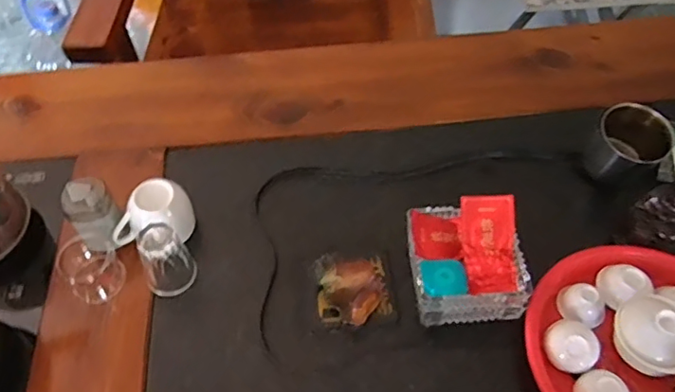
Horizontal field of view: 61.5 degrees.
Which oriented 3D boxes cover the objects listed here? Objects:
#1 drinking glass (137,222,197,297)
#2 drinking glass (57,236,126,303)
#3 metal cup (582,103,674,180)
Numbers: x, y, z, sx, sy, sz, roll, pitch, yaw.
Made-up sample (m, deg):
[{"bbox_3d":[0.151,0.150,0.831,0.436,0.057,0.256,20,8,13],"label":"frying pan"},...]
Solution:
[{"bbox_3d":[-0.203,0.073,0.663,0.059,0.075,0.061,-1,56,1],"label":"drinking glass"},{"bbox_3d":[-0.291,0.087,0.673,0.058,0.060,0.056,-1,56,1],"label":"drinking glass"},{"bbox_3d":[0.377,-0.061,0.744,0.091,0.091,0.080,37,64,24],"label":"metal cup"}]

